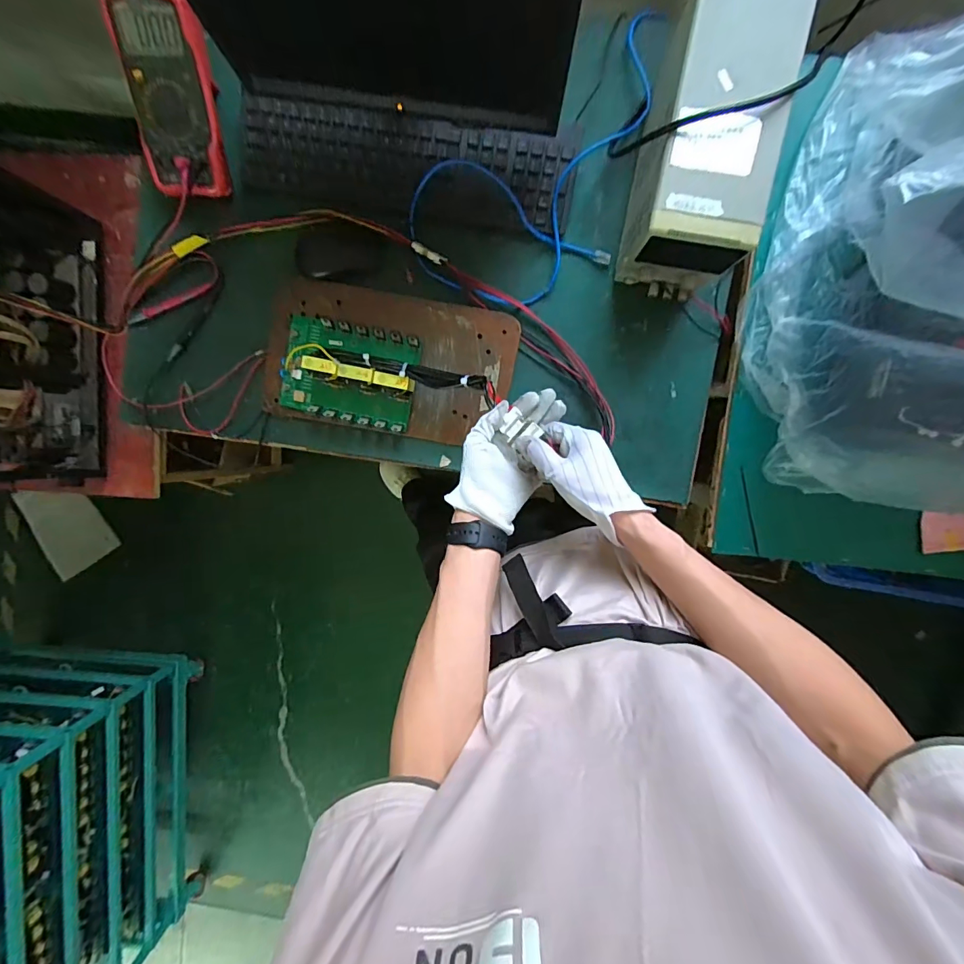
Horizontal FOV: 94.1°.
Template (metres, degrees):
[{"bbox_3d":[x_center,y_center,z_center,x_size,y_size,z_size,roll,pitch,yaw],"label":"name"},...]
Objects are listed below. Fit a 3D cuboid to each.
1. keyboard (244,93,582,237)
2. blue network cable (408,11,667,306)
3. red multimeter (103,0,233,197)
[{"bbox_3d":[-0.099,-0.408,0.579,0.427,0.031,0.107,10,95,3],"label":"keyboard"},{"bbox_3d":[0.100,-0.381,0.584,0.401,0.039,0.222,-34,92,6],"label":"blue network cable"},{"bbox_3d":[-0.380,-0.464,0.548,0.101,0.041,0.196,2,118,3],"label":"red multimeter"}]

